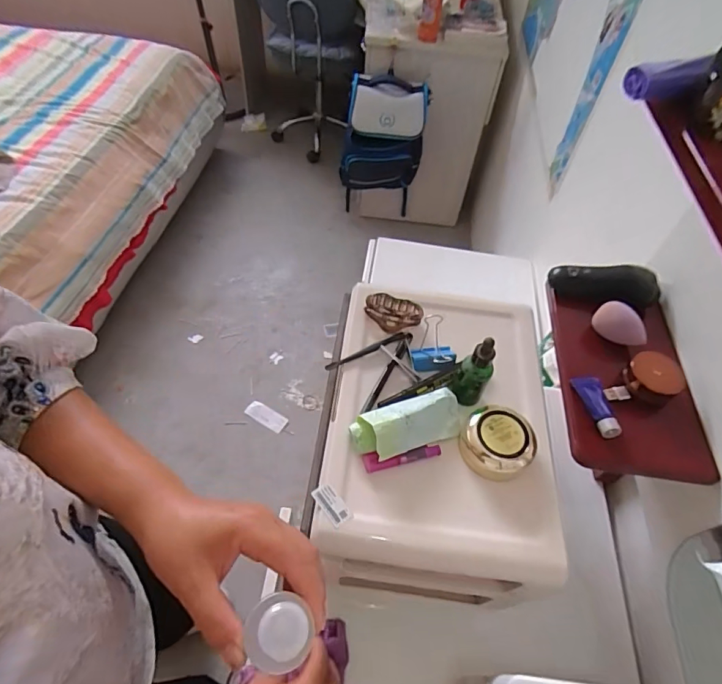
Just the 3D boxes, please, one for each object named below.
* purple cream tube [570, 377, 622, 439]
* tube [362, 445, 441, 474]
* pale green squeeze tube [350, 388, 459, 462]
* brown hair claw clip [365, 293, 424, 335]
[{"bbox_3d":[0.238,0.061,0.459,0.027,0.019,0.070,0,50,-6],"label":"purple cream tube"},{"bbox_3d":[0.041,0.115,0.454,0.077,0.017,0.015,-7,54,-9],"label":"tube"},{"bbox_3d":[0.049,0.080,0.460,0.114,0.033,0.046,-19,57,-17],"label":"pale green squeeze tube"},{"bbox_3d":[0.039,-0.034,0.555,0.068,0.023,0.041,12,54,5],"label":"brown hair claw clip"}]

